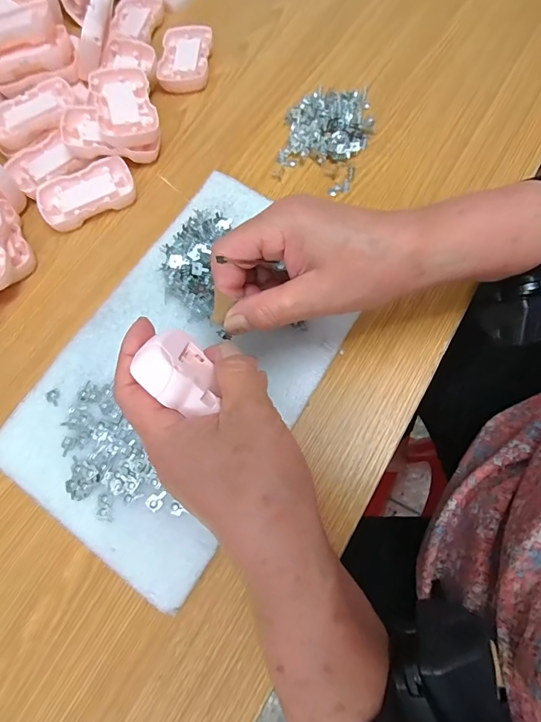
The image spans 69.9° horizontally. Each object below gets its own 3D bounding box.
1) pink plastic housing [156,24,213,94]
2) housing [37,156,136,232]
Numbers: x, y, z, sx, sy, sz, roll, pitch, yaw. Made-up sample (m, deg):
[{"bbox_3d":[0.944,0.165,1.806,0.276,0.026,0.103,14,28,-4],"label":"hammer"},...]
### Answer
[{"bbox_3d":[-0.093,-0.332,0.423,0.052,0.011,0.087,0,70,5],"label":"pink plastic housing"},{"bbox_3d":[-0.173,-0.159,0.366,0.088,0.013,0.056,-25,70,-5],"label":"housing"}]

